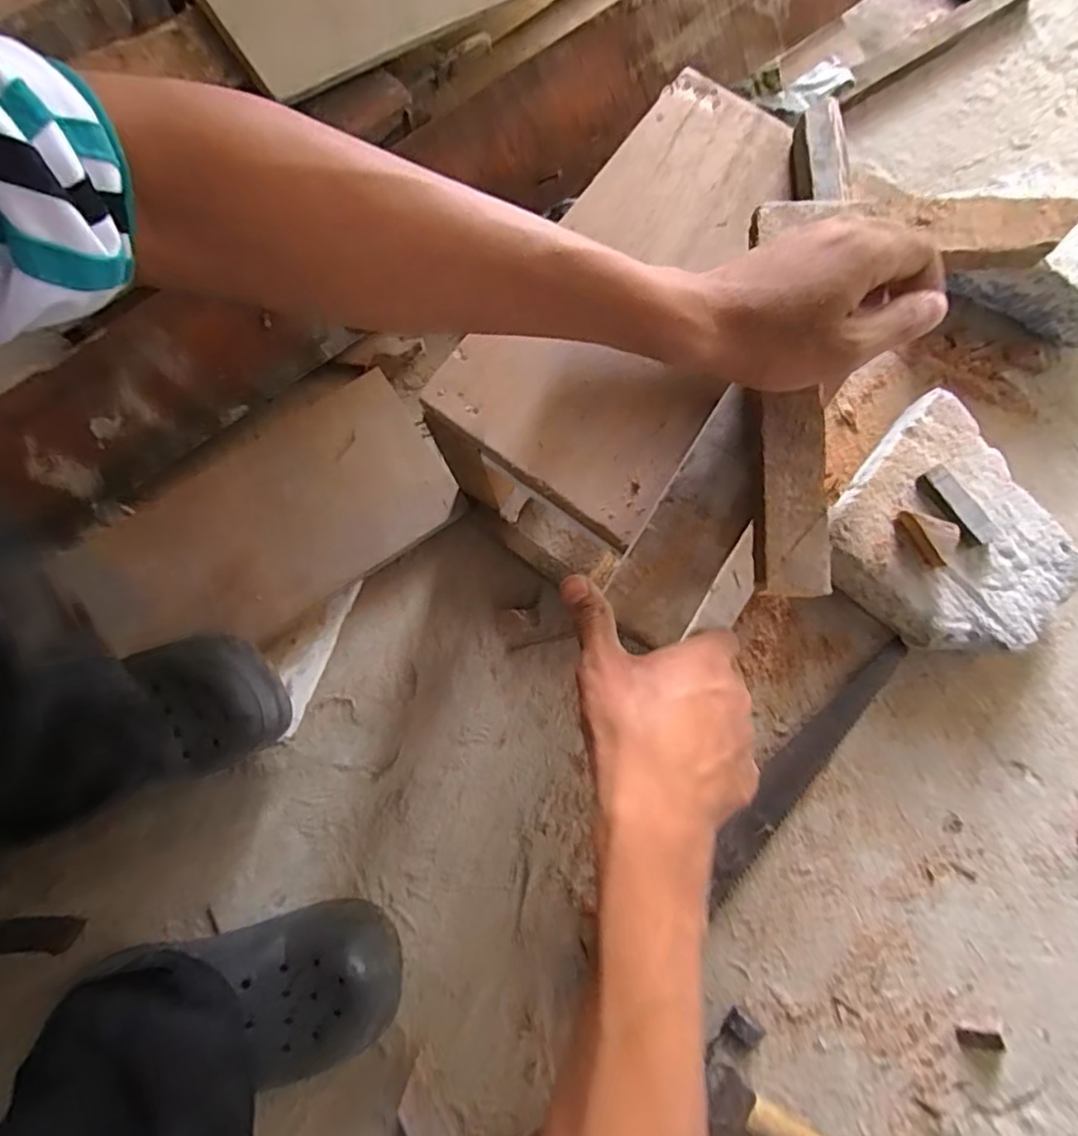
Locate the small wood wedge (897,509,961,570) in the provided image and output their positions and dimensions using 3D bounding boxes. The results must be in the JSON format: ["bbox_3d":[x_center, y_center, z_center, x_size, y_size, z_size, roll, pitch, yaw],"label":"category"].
[{"bbox_3d":[0.338,-0.029,0.521,0.025,0.026,0.054,-29,81,-5],"label":"small wood wedge"}]

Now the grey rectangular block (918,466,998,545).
[{"bbox_3d":[0.365,-0.053,0.531,0.026,0.021,0.076,-29,79,-6],"label":"grey rectangular block"}]

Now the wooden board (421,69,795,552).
[{"bbox_3d":[0.076,-0.190,0.418,0.162,0.015,0.324,33,80,7],"label":"wooden board"}]

